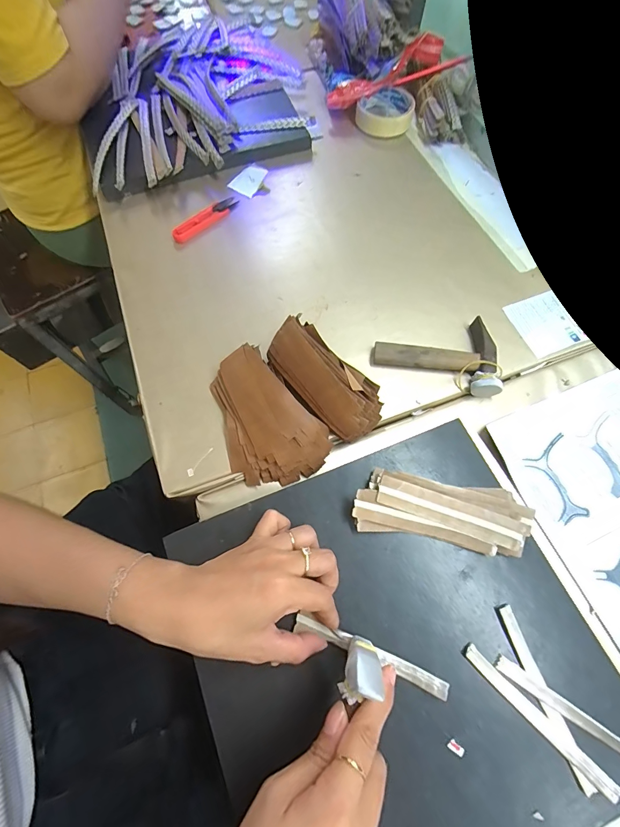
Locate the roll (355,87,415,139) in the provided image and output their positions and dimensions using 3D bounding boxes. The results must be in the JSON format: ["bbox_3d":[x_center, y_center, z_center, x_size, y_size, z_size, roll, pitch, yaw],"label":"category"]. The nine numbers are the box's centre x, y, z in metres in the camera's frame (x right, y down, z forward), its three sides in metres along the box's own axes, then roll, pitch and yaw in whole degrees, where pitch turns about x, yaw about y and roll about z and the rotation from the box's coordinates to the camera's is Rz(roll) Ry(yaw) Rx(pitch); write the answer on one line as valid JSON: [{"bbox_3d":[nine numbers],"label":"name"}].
[{"bbox_3d":[0.114,-0.463,0.541,0.086,0.030,0.086,5,69,2],"label":"roll"}]

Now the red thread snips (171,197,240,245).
[{"bbox_3d":[-0.138,-0.259,0.466,0.021,0.014,0.102,42,74,14],"label":"red thread snips"}]

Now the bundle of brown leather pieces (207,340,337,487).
[{"bbox_3d":[-0.052,0.007,0.348,0.086,0.047,0.140,-37,73,-13],"label":"bundle of brown leather pieces"}]

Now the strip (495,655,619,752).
[{"bbox_3d":[0.198,0.225,0.262,0.119,0.005,0.011,30,70,15],"label":"strip"}]

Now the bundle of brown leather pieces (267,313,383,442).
[{"bbox_3d":[0.014,-0.037,0.359,0.062,0.058,0.134,-41,74,-14],"label":"bundle of brown leather pieces"}]

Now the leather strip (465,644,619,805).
[{"bbox_3d":[0.168,0.226,0.261,0.119,0.010,0.012,42,74,14],"label":"leather strip"}]

